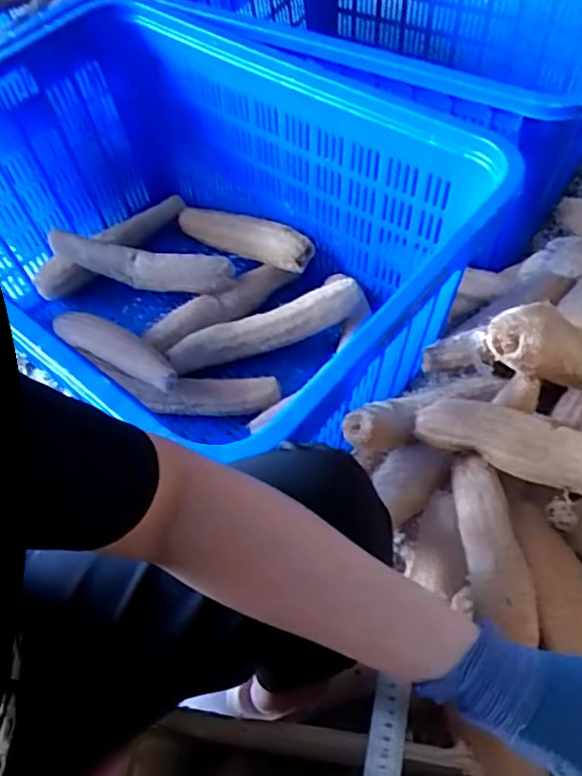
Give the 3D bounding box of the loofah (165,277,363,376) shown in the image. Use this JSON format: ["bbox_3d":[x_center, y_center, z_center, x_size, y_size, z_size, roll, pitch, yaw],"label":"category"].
[{"bbox_3d":[-0.045,-0.103,1.002,0.330,0.083,0.058,-13,57,-4],"label":"loofah"}]

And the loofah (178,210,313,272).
[{"bbox_3d":[-0.095,-0.289,1.133,0.324,0.067,0.068,24,61,34],"label":"loofah"}]

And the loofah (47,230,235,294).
[{"bbox_3d":[-0.281,-0.226,1.096,0.361,0.065,0.060,13,59,13],"label":"loofah"}]

